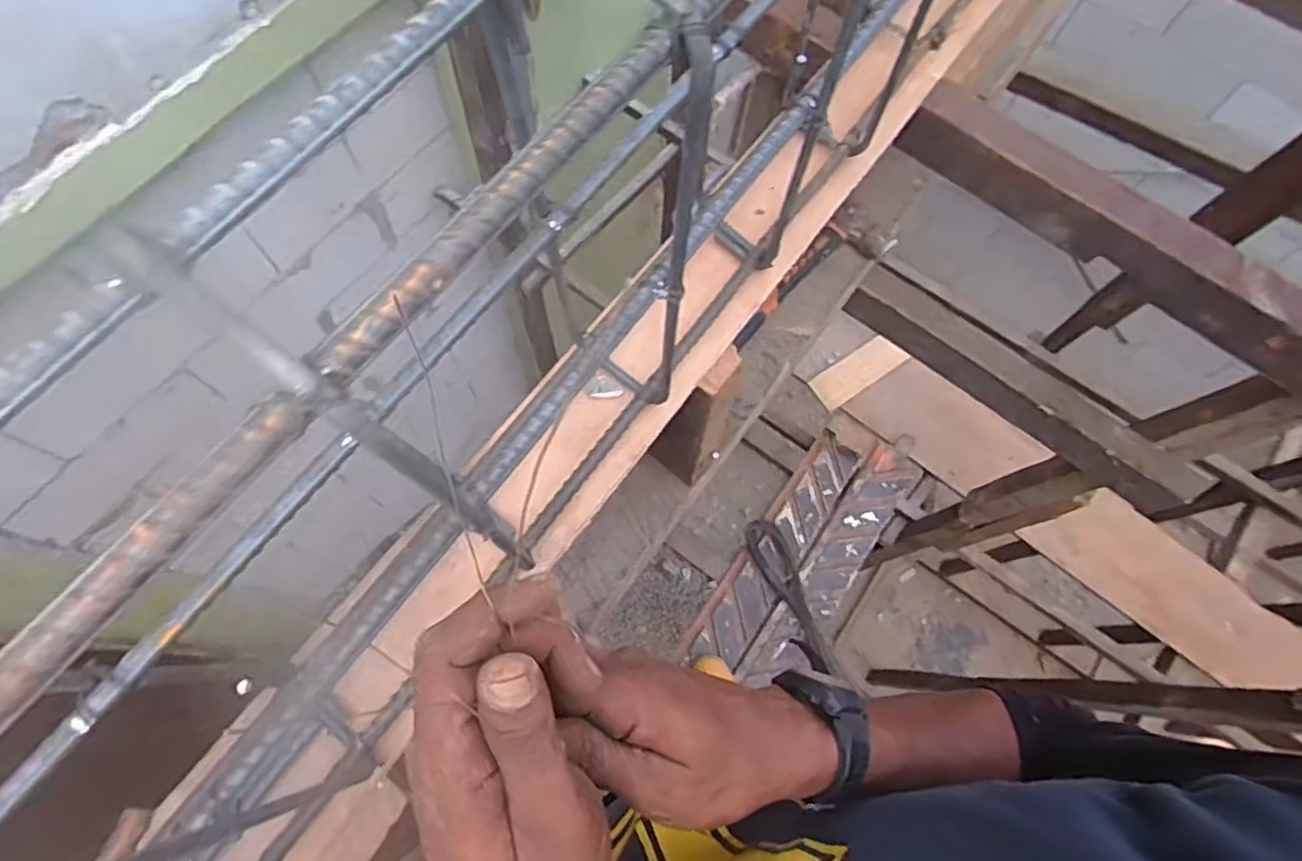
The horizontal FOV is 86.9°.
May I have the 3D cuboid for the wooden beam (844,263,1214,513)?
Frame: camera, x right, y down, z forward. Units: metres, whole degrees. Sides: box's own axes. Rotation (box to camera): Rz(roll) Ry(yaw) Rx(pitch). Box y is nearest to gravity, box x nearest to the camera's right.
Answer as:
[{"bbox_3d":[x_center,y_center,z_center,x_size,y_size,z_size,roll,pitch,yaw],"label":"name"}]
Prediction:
[{"bbox_3d":[0.491,-0.058,0.945,0.490,0.087,0.059,38,73,10],"label":"wooden beam"}]

